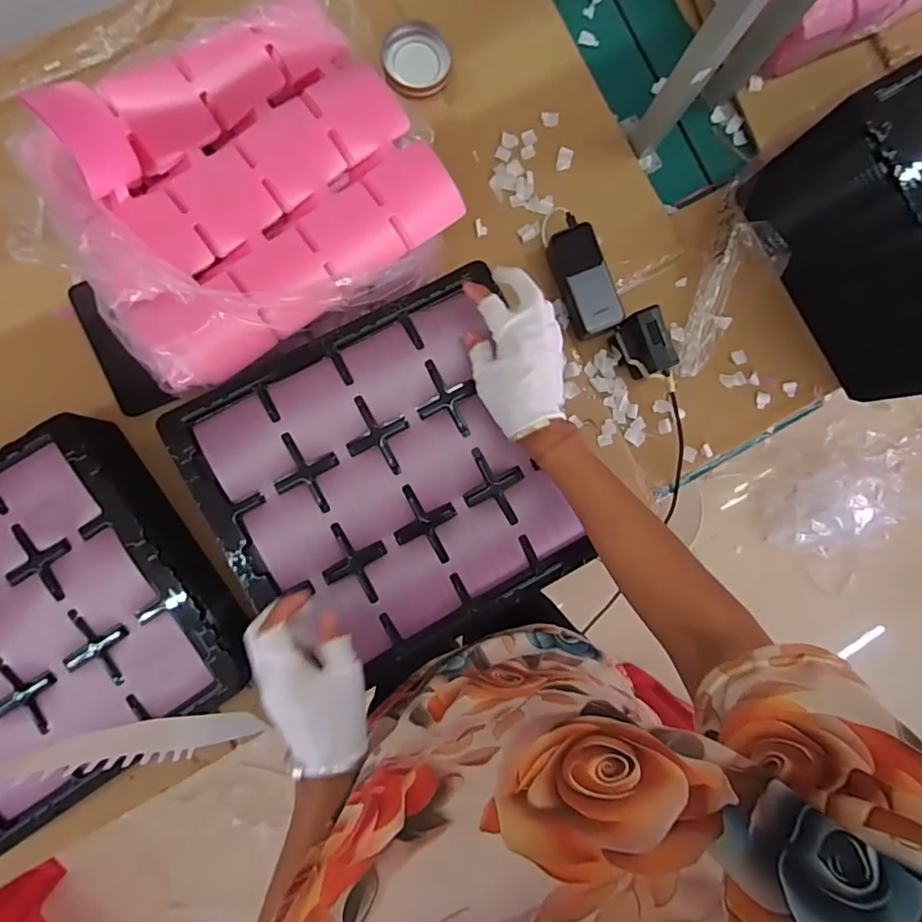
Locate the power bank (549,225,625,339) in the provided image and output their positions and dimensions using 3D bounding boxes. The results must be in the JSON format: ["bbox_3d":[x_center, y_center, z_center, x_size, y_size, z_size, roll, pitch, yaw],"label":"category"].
[{"bbox_3d":[0.151,-0.224,0.680,0.053,0.052,0.139,-20,88,-9],"label":"power bank"}]

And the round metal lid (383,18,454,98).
[{"bbox_3d":[-0.056,-0.509,0.689,0.084,0.017,0.094,-4,86,-8],"label":"round metal lid"}]

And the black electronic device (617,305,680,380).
[{"bbox_3d":[0.228,-0.143,0.681,0.042,0.066,0.078,-25,89,-9],"label":"black electronic device"}]

